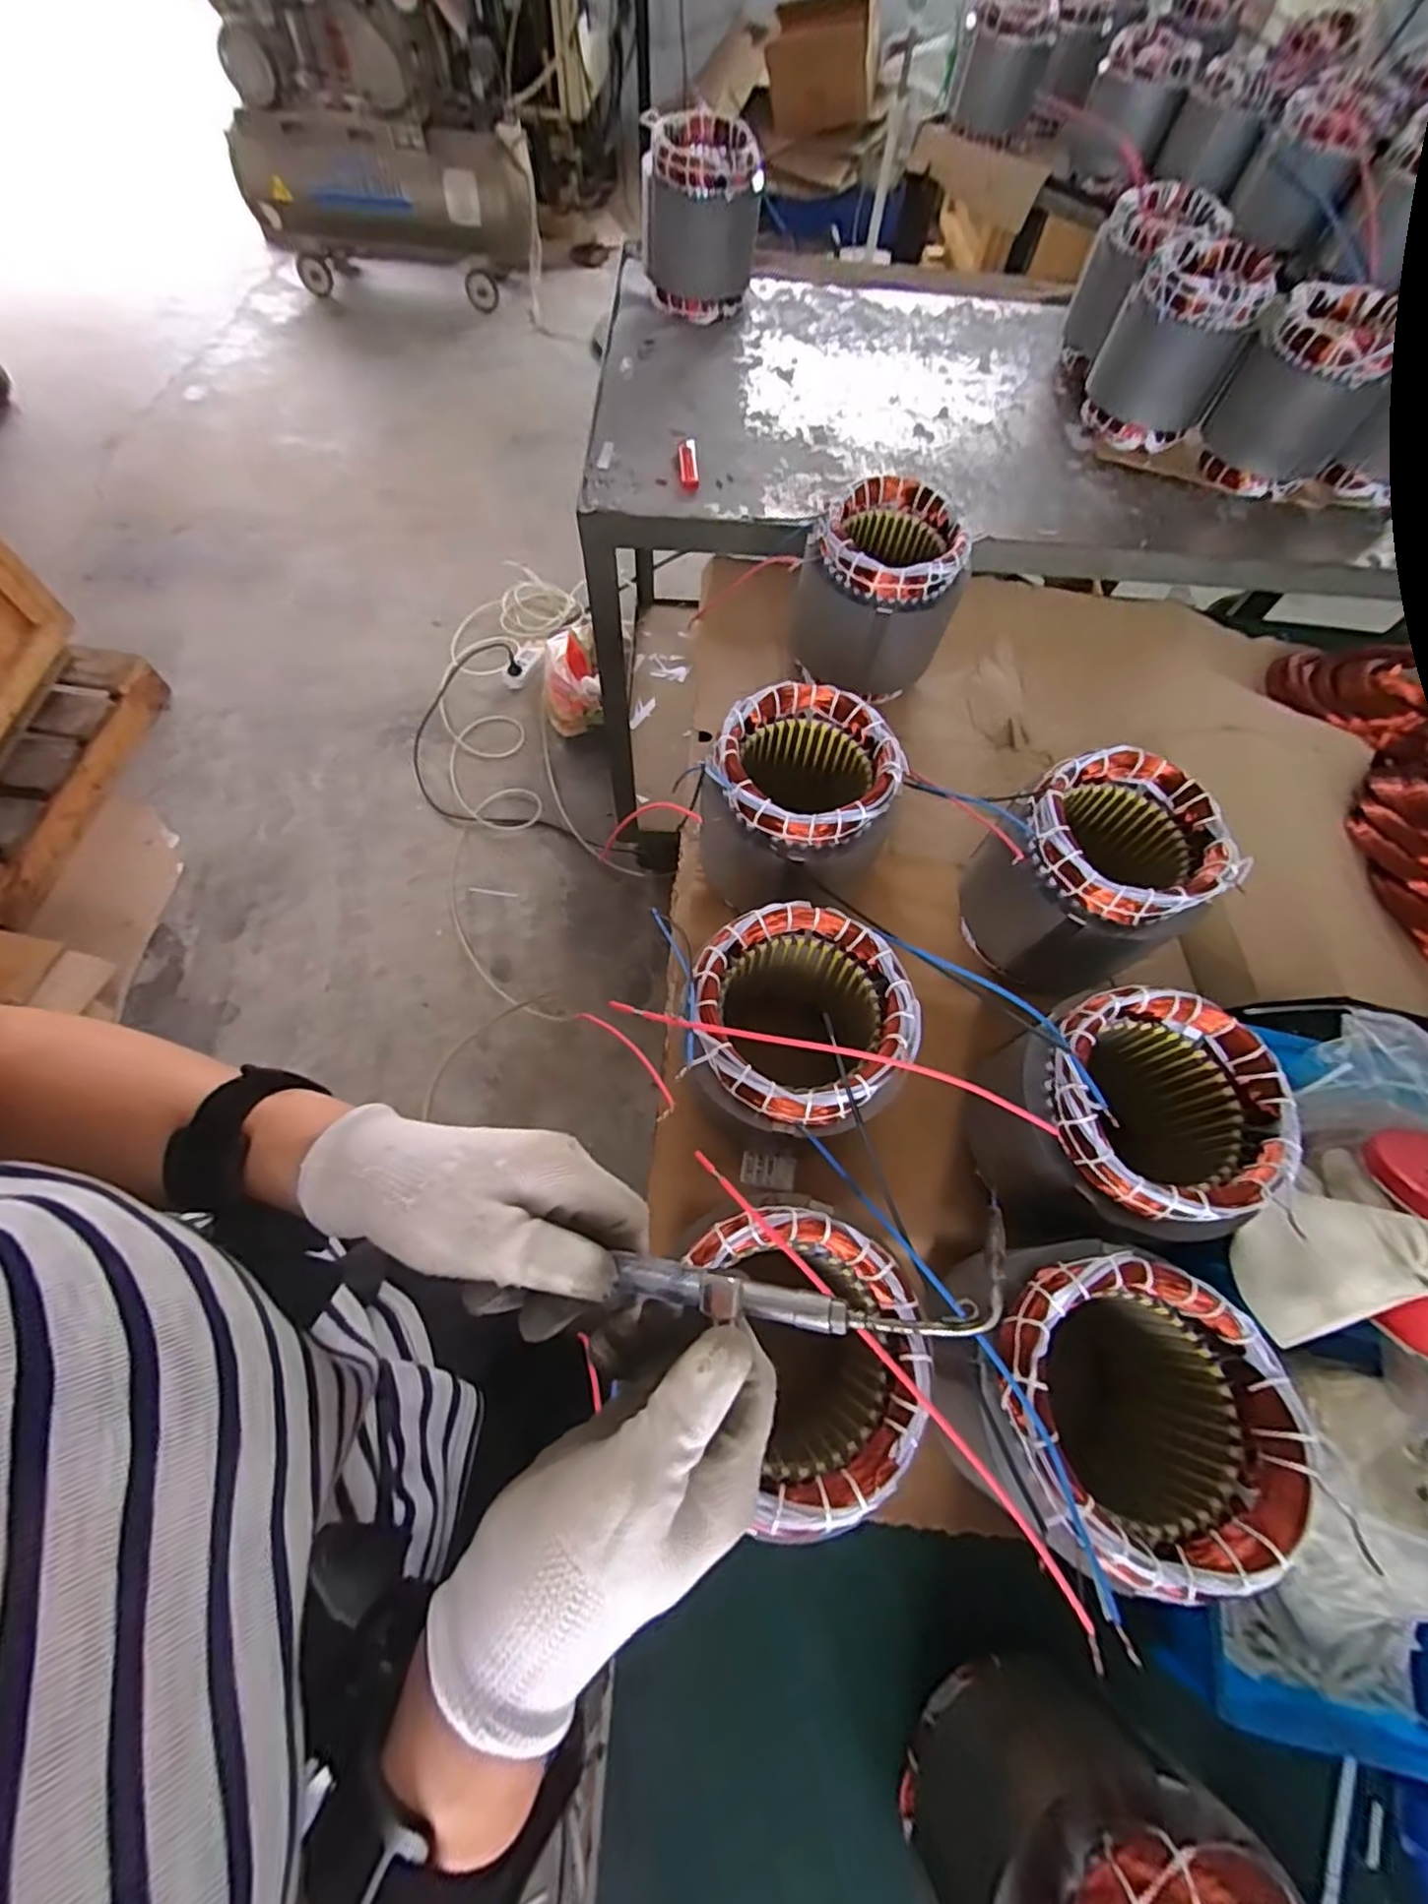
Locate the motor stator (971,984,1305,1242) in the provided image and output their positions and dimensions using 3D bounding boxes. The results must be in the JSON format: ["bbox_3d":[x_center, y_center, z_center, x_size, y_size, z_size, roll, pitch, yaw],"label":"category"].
[{"bbox_3d":[0.267,0.115,0.453,0.131,0.151,0.137,1,65,-3],"label":"motor stator"}]

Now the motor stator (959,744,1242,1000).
[{"bbox_3d":[0.295,-0.058,0.541,0.140,0.164,0.130,1,65,-3],"label":"motor stator"}]

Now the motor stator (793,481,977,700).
[{"bbox_3d":[0.166,-0.359,0.665,0.144,0.138,0.139,25,66,8],"label":"motor stator"}]

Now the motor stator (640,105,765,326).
[{"bbox_3d":[-0.020,-1.028,0.924,0.149,0.160,0.155,-4,66,-5],"label":"motor stator"}]

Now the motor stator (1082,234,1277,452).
[{"bbox_3d":[0.588,-0.779,0.850,0.151,0.157,0.161,25,66,8],"label":"motor stator"}]

